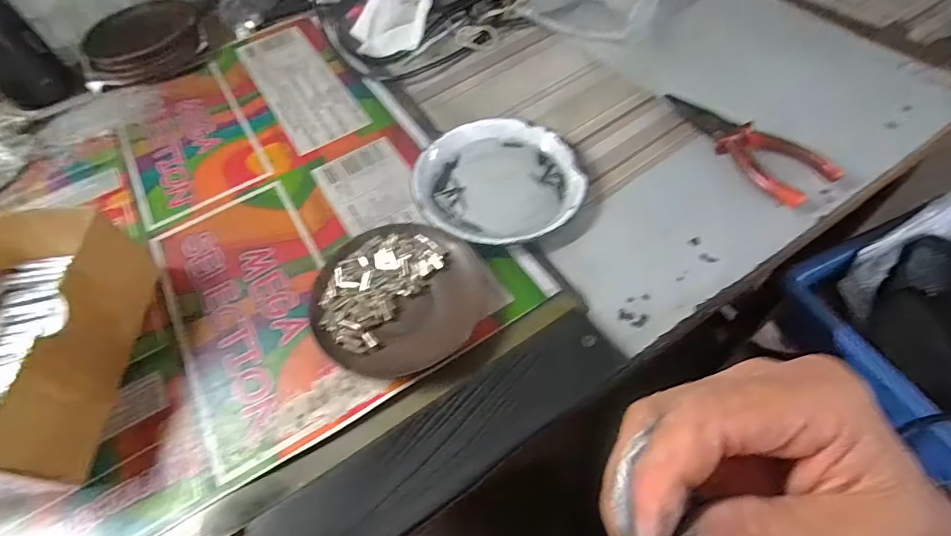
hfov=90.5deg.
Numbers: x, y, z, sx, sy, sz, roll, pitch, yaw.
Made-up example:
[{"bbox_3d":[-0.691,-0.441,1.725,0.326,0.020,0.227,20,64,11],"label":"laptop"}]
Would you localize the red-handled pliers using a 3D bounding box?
[{"bbox_3d":[0.214,-0.105,0.383,0.047,0.018,0.142,-28,59,-14],"label":"red-handled pliers"}]

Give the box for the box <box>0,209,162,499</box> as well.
[{"bbox_3d":[-0.293,0.051,0.290,0.122,0.069,0.162,-5,57,1],"label":"box"}]

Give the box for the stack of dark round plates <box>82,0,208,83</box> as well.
[{"bbox_3d":[-0.354,-0.245,0.507,0.122,0.031,0.097,-20,58,-9],"label":"stack of dark round plates"}]

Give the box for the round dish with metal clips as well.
[{"bbox_3d":[-0.052,0.018,0.323,0.116,0.017,0.110,-2,57,3],"label":"round dish with metal clips"}]

